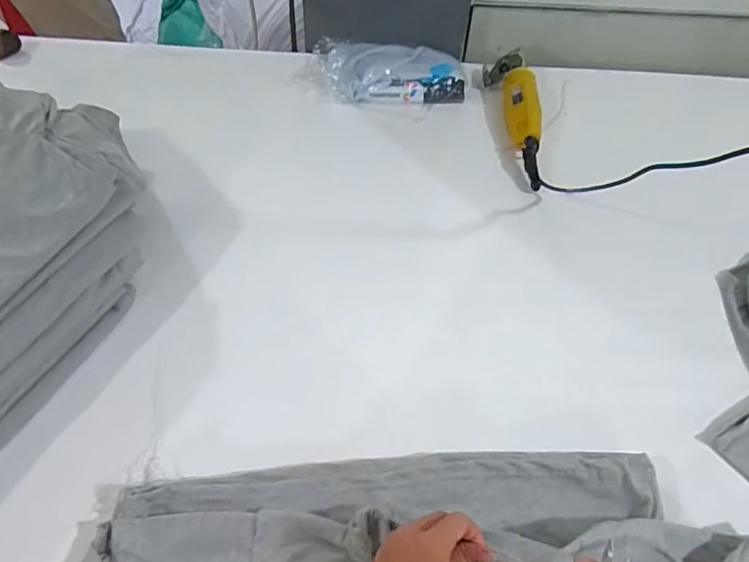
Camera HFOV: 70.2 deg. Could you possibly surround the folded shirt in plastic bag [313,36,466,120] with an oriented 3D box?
[{"bbox_3d":[0.026,-0.395,1.019,0.295,0.066,0.156,6,52,2],"label":"folded shirt in plastic bag"}]

